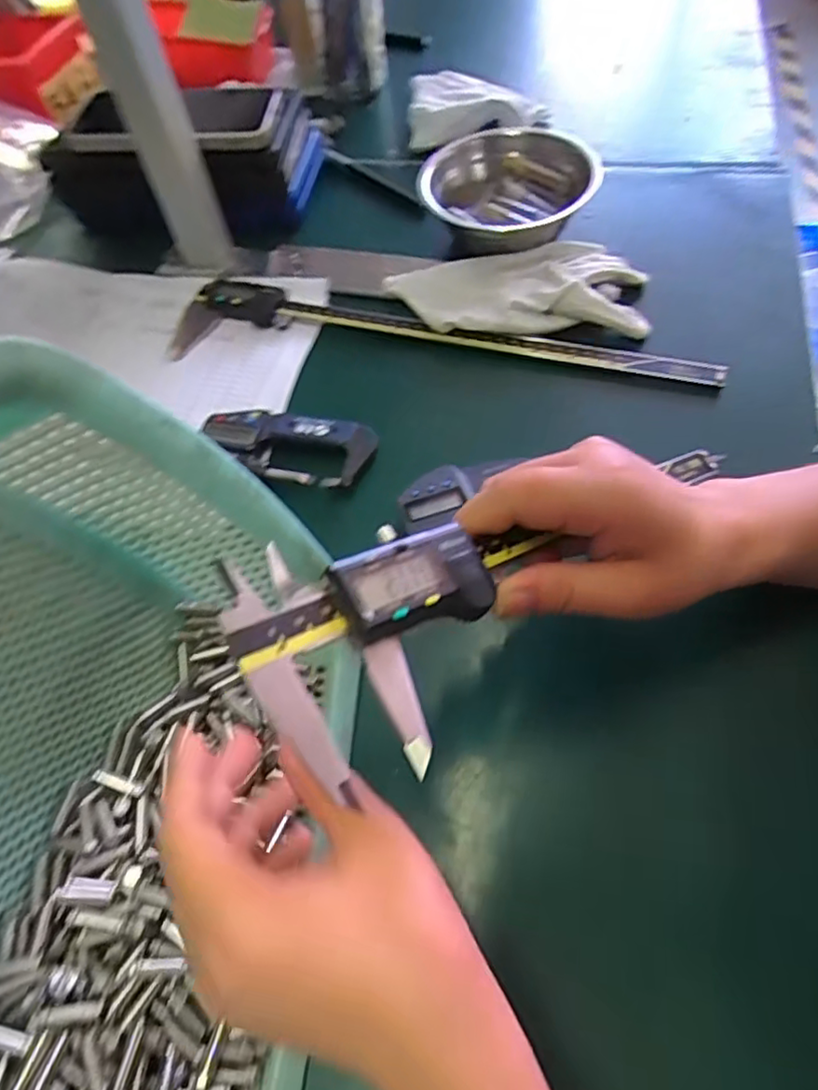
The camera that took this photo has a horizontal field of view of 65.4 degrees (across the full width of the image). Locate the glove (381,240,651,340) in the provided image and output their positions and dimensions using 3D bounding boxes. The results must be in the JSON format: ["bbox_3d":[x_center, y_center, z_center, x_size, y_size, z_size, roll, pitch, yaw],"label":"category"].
[{"bbox_3d":[0.077,-0.188,0.463,0.179,0.027,0.092,3,58,7],"label":"glove"}]

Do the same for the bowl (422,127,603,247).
[{"bbox_3d":[0.077,-0.268,0.485,0.123,0.042,0.124,-3,58,4],"label":"bowl"}]

